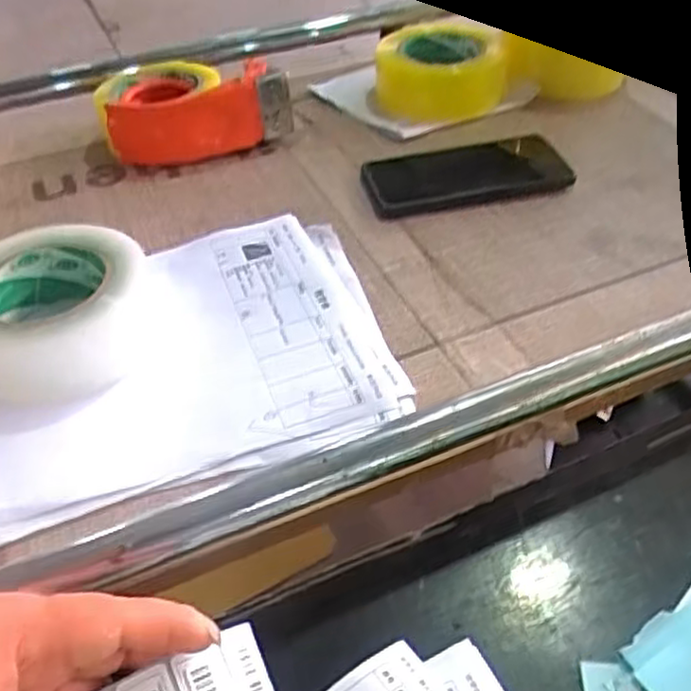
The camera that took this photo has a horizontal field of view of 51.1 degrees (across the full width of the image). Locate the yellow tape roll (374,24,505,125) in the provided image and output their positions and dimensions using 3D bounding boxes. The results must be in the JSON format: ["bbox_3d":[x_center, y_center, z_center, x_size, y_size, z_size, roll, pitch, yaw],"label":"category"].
[{"bbox_3d":[0.084,-0.247,0.655,0.110,0.054,0.110,-2,43,2],"label":"yellow tape roll"}]

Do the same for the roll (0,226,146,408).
[{"bbox_3d":[-0.191,-0.023,0.460,0.125,0.053,0.118,-2,43,2],"label":"roll"}]

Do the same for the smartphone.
[{"bbox_3d":[0.095,-0.136,0.573,0.155,0.016,0.074,-10,44,-6],"label":"smartphone"}]

